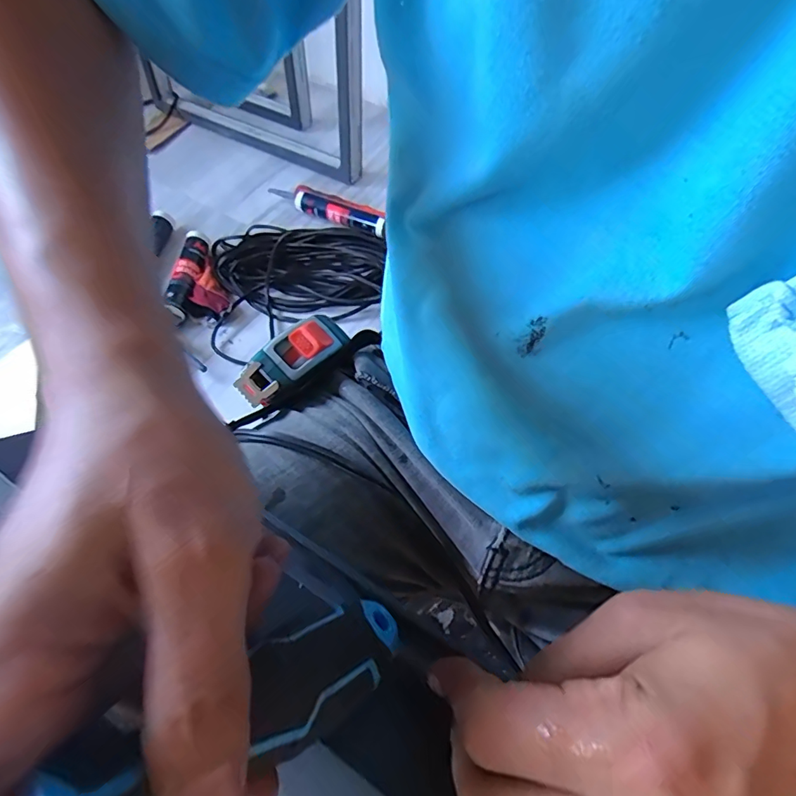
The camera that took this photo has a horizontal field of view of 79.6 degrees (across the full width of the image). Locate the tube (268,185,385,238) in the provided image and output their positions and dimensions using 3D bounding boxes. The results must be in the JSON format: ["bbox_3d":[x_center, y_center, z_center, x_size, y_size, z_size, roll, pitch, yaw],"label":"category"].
[{"bbox_3d":[-0.154,-0.403,1.014,0.305,0.053,0.041,24,63,16],"label":"tube"}]

